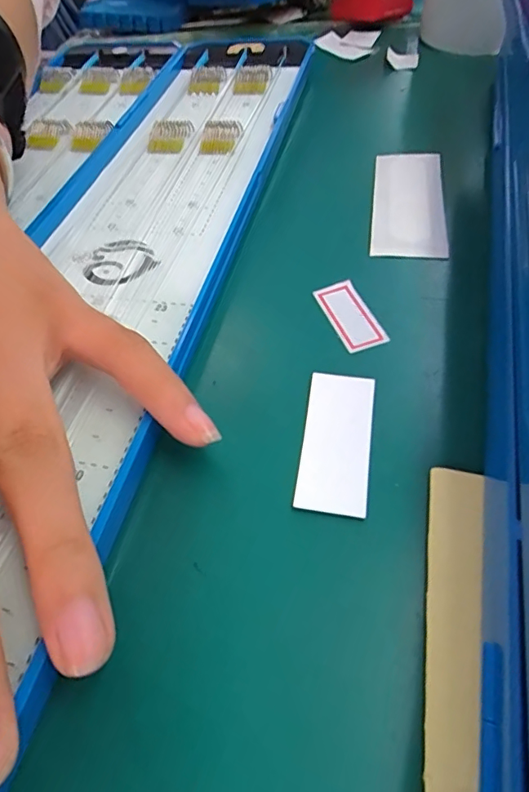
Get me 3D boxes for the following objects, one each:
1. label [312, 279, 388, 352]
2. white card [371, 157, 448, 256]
[{"bbox_3d":[0.030,-0.030,0.178,0.015,0.004,0.033,-16,51,-8],"label":"label"},{"bbox_3d":[0.064,-0.088,0.223,0.030,0.004,0.084,5,53,10],"label":"white card"}]

